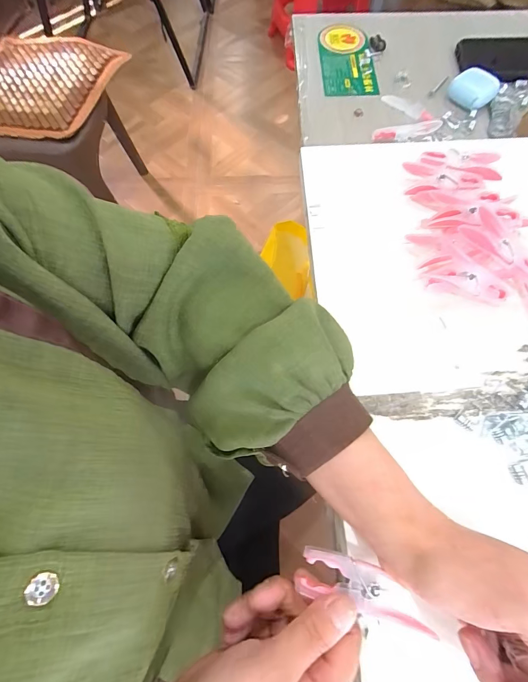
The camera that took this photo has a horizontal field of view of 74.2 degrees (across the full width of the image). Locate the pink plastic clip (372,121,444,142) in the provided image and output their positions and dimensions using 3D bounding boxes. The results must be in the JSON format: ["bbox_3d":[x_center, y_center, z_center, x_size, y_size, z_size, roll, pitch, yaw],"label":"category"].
[{"bbox_3d":[0.164,-0.243,0.403,0.081,0.010,0.014,-11,68,-3],"label":"pink plastic clip"}]

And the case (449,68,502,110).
[{"bbox_3d":[0.253,-0.303,0.418,0.050,0.020,0.047,-37,72,-12],"label":"case"}]

